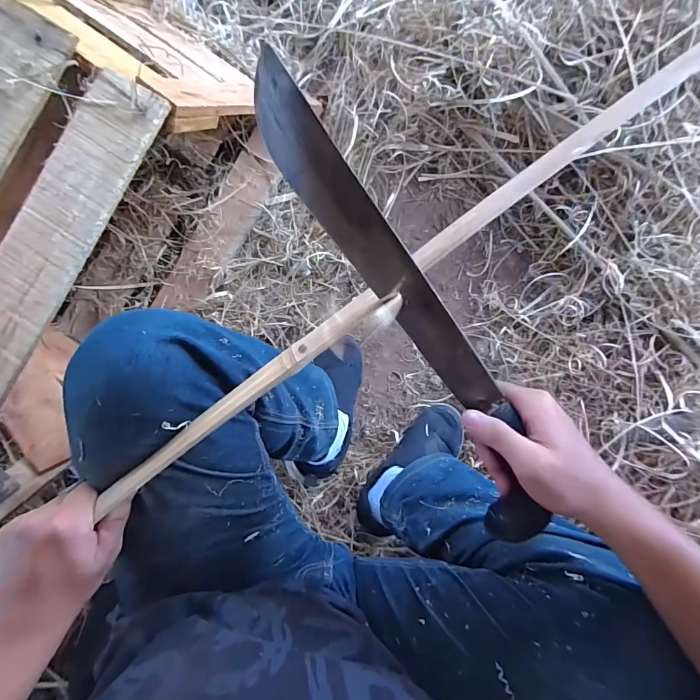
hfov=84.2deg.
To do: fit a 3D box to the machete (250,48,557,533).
[{"bbox_3d":[0.048,-0.010,0.273,0.052,0.022,0.378,-35,104,-3],"label":"machete"}]

